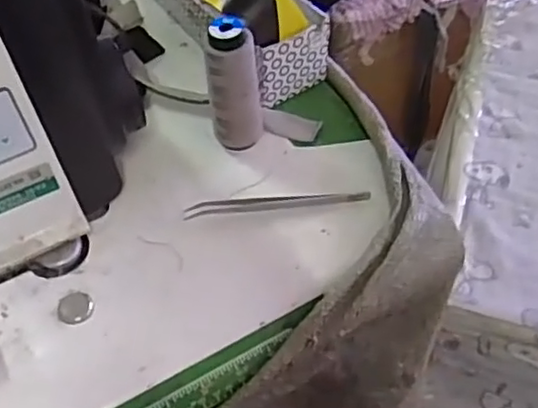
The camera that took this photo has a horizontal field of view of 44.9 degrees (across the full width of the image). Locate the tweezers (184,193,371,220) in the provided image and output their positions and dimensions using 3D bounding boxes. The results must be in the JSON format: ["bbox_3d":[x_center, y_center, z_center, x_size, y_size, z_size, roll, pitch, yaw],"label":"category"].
[{"bbox_3d":[0.006,-0.002,0.500,0.139,0.007,0.015,-5,53,0],"label":"tweezers"}]

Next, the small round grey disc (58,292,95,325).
[{"bbox_3d":[-0.136,0.073,0.459,0.024,0.004,0.025,-2,53,2],"label":"small round grey disc"}]

